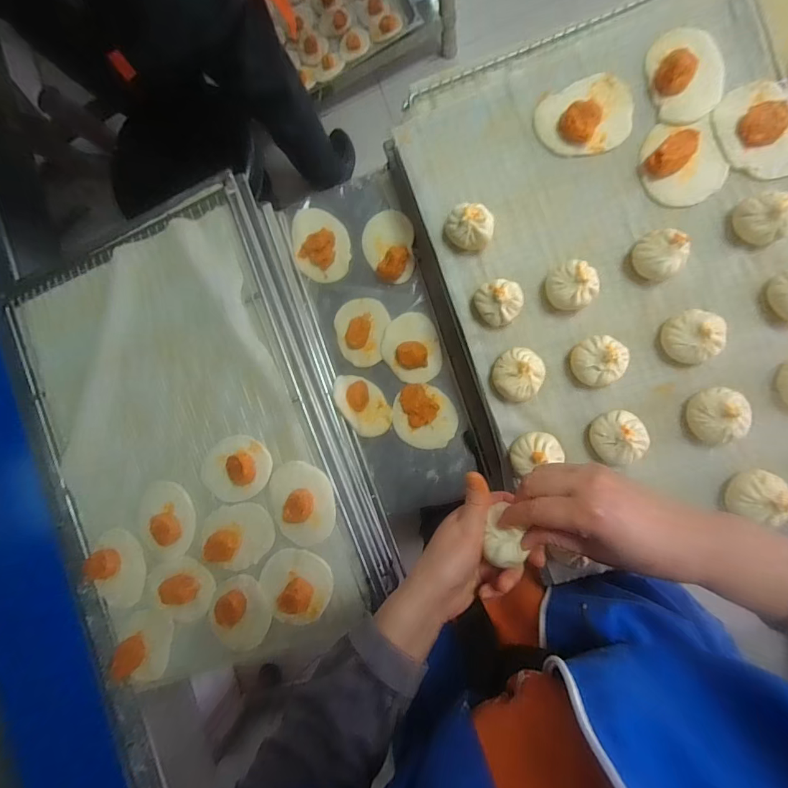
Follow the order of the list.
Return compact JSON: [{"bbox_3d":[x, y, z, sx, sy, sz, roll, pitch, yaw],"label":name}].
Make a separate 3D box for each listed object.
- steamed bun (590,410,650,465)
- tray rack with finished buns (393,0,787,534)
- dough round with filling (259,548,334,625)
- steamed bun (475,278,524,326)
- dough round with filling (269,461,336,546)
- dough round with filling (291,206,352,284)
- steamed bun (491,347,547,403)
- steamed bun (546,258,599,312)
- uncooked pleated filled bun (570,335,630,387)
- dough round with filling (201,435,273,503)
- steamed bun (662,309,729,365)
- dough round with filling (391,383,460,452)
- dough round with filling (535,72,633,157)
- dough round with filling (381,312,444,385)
[{"bbox_3d":[0.255,0.049,0.467,0.055,0.035,0.059,0,90,8],"label":"steamed bun"},{"bbox_3d":[0.276,-0.137,0.471,0.424,0.051,0.609,-17,88,7],"label":"tray rack with finished buns"},{"bbox_3d":[-0.132,0.253,0.530,0.095,0.032,0.092,0,90,8],"label":"dough round with filling"},{"bbox_3d":[0.124,-0.107,0.483,0.049,0.045,0.050,0,90,8],"label":"steamed bun"},{"bbox_3d":[-0.121,0.144,0.531,0.083,0.030,0.108,-16,88,7],"label":"dough round with filling"},{"bbox_3d":[-0.110,-0.228,0.629,0.083,0.017,0.110,-13,89,9],"label":"dough round with filling"},{"bbox_3d":[0.146,-0.023,0.486,0.056,0.040,0.062,17,92,8],"label":"steamed bun"},{"bbox_3d":[0.204,-0.124,0.471,0.052,0.040,0.052,0,90,8],"label":"steamed bun"},{"bbox_3d":[0.234,-0.038,0.470,0.057,0.040,0.054,0,90,8],"label":"uncooked pleated filled bun"},{"bbox_3d":[-0.212,0.100,0.542,0.096,0.025,0.084,-8,89,8],"label":"dough round with filling"},{"bbox_3d":[0.331,-0.064,0.456,0.057,0.046,0.056,0,90,8],"label":"steamed bun"},{"bbox_3d":[0.044,0.033,0.598,0.086,0.027,0.099,-43,84,7],"label":"dough round with filling"},{"bbox_3d":[0.223,-0.322,0.474,0.101,0.031,0.086,-23,87,7],"label":"dough round with filling"},{"bbox_3d":[0.025,-0.067,0.601,0.082,0.026,0.101,-13,89,9],"label":"dough round with filling"}]

